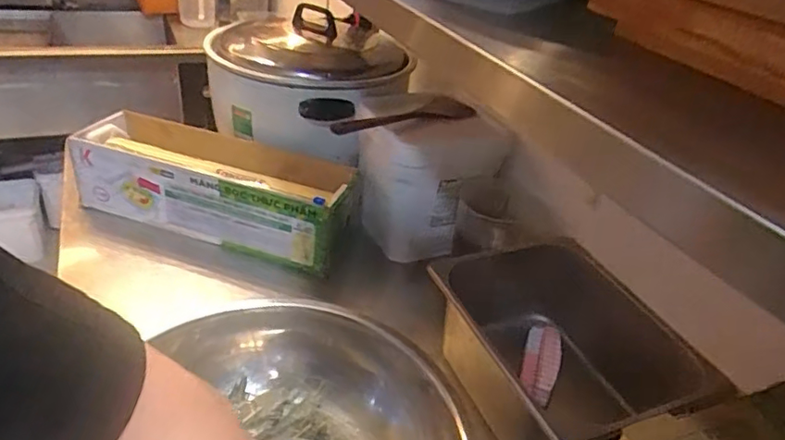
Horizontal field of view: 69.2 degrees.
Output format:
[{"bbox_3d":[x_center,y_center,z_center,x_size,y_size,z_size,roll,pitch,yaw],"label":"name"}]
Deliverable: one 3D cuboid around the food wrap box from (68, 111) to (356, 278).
[{"bbox_3d":[-0.323,-0.061,1.060,0.510,0.132,0.164,15,33,11],"label":"food wrap box"}]

